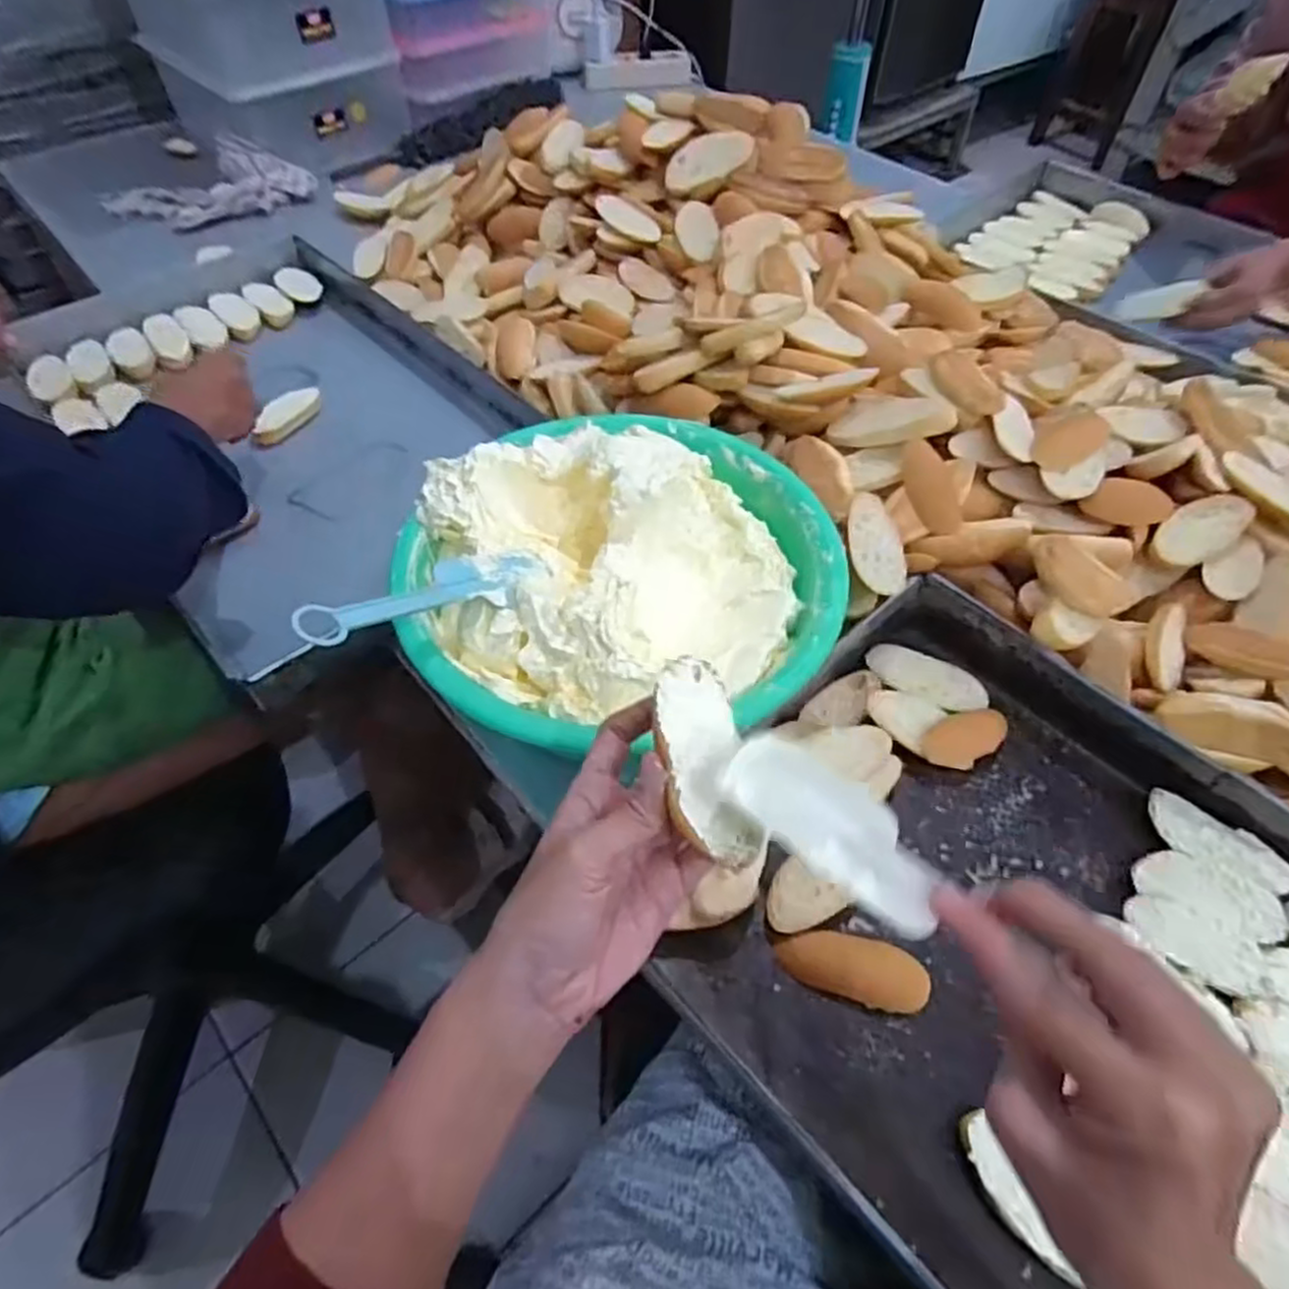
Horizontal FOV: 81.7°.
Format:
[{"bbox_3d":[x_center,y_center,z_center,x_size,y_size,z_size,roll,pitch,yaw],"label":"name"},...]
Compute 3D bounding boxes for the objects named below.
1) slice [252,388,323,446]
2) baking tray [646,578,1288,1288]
[{"bbox_3d":[-0.368,-0.237,0.769,0.018,0.032,0.087,26,57,18],"label":"slice"},{"bbox_3d":[0.299,0.238,0.414,0.363,0.064,0.606,-35,61,-24],"label":"baking tray"}]

